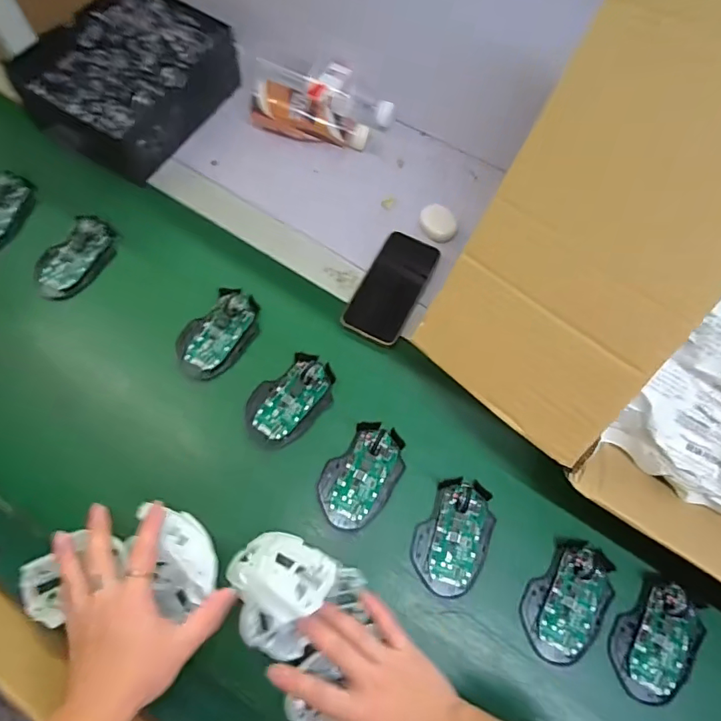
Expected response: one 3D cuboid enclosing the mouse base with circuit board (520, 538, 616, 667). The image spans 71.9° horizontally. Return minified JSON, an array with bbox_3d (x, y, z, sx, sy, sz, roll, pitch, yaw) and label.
[{"bbox_3d":[0.210,0.238,0.494,0.074,0.027,0.116,34,71,12],"label":"mouse base with circuit board"}]

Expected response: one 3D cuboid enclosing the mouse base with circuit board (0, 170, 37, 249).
[{"bbox_3d":[-0.468,-0.193,0.643,0.064,0.024,0.114,20,68,7],"label":"mouse base with circuit board"}]

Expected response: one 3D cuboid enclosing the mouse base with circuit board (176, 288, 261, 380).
[{"bbox_3d":[-0.168,-0.033,0.586,0.071,0.022,0.112,39,72,14],"label":"mouse base with circuit board"}]

